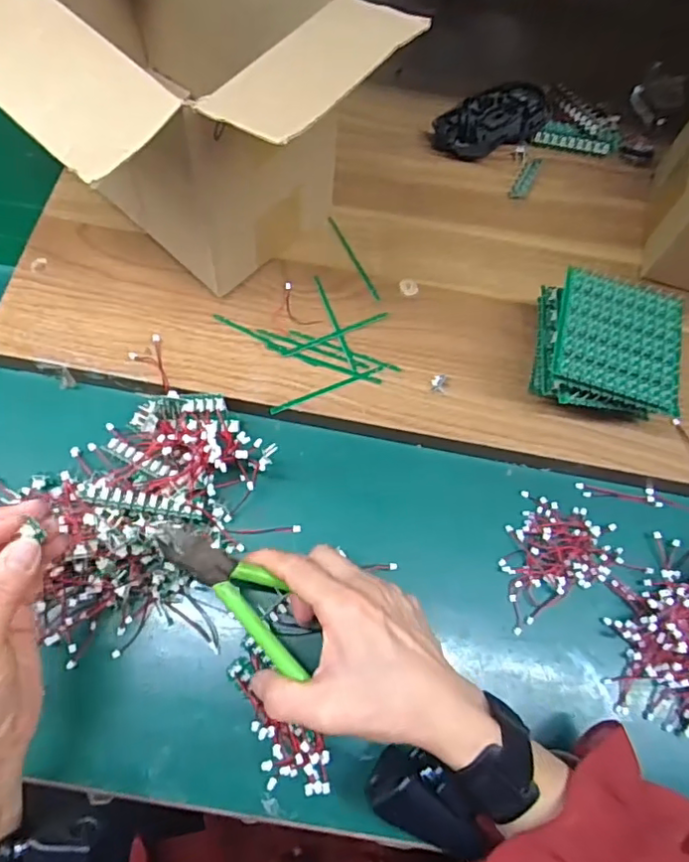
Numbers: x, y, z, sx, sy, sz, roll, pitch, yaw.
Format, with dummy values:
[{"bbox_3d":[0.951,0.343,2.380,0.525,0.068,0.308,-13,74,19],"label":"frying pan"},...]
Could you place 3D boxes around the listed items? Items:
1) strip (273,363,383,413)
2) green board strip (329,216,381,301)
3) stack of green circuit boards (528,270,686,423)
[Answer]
[{"bbox_3d":[-0.011,-0.032,0.423,0.089,0.004,0.006,-23,70,-11],"label":"strip"},{"bbox_3d":[0.008,-0.138,0.465,0.005,0.007,0.083,-24,70,-12],"label":"green board strip"},{"bbox_3d":[0.178,-0.053,0.411,0.083,0.061,0.092,12,68,1],"label":"stack of green circuit boards"}]

